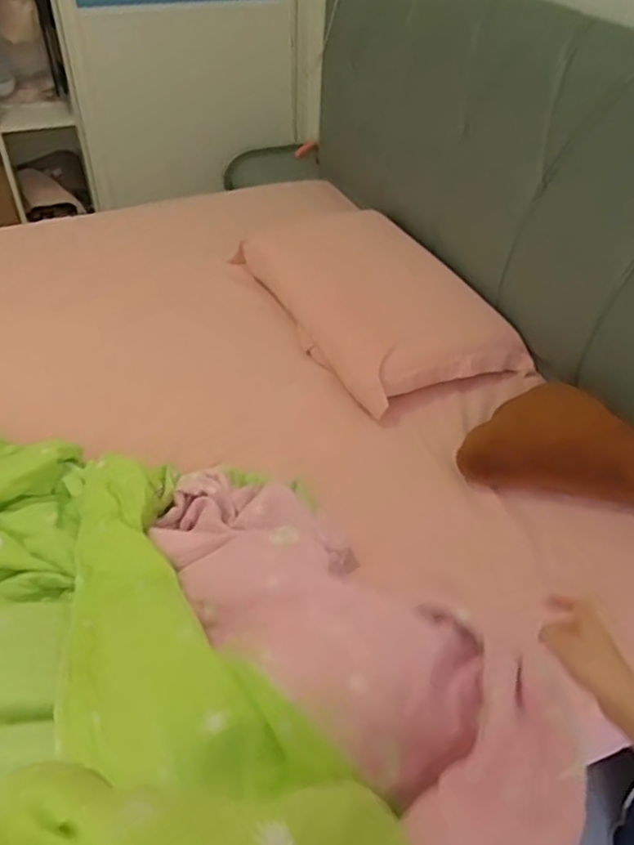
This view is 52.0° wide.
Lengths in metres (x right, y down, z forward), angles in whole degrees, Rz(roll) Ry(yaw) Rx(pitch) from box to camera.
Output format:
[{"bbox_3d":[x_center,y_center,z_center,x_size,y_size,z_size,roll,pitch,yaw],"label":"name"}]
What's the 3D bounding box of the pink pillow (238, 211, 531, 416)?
[{"bbox_3d":[0.123,-0.316,1.546,0.439,0.141,0.711,-16,45,-19],"label":"pink pillow"}]

